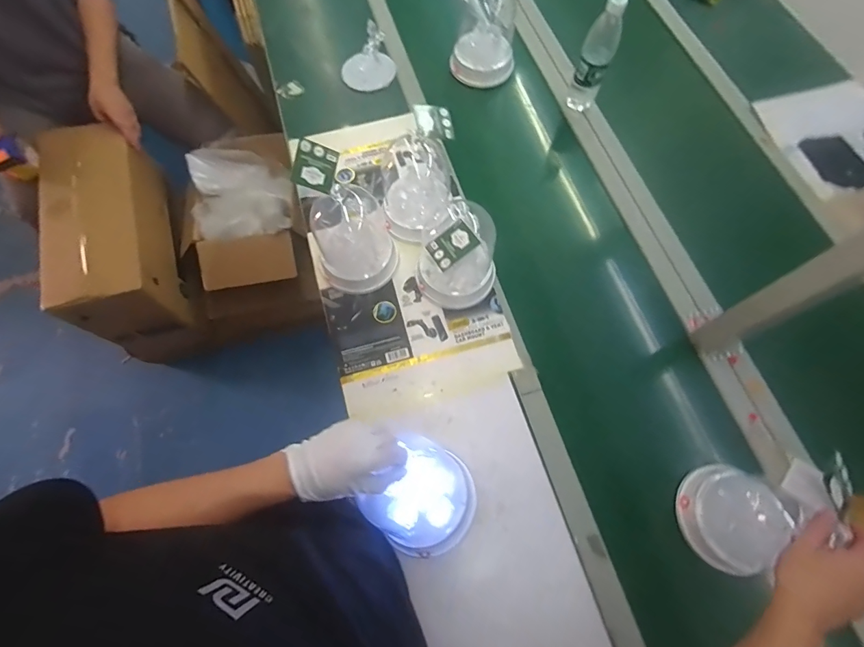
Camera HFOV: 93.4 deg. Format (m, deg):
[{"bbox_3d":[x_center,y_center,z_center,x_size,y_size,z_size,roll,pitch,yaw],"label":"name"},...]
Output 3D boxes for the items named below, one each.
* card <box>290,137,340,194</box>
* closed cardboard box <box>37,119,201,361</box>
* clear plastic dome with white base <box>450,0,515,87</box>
[{"bbox_3d":[-0.182,-0.246,0.637,0.062,0.007,0.070,15,89,-31],"label":"card"},{"bbox_3d":[-0.852,-0.244,1.096,0.241,0.208,0.525,-15,70,-6],"label":"closed cardboard box"},{"bbox_3d":[0.125,-0.671,0.941,0.151,0.171,0.135,12,70,5],"label":"clear plastic dome with white base"}]

